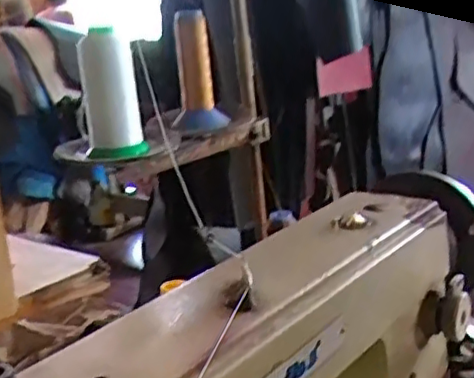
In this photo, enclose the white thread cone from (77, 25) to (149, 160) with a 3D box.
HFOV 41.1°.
[{"bbox_3d":[-0.125,-0.095,0.625,0.053,0.120,0.050,-6,14,-9],"label":"white thread cone"}]

